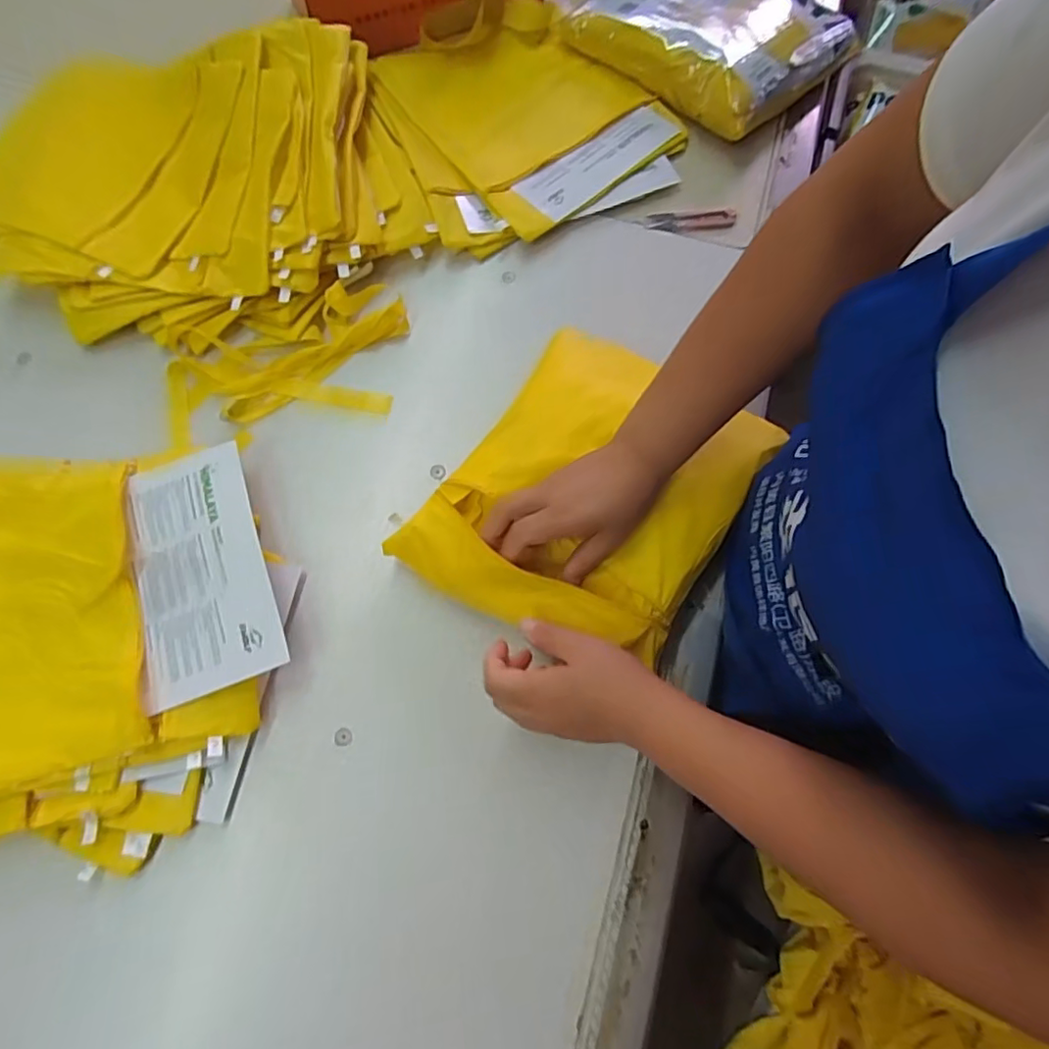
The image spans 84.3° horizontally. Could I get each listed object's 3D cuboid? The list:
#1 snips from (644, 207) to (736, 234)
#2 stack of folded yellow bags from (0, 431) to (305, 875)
[{"bbox_3d":[0.188,-0.344,0.654,0.102,0.005,0.025,-6,72,-4],"label":"snips"},{"bbox_3d":[-0.429,0.097,0.490,0.457,0.044,0.355,-5,72,0],"label":"stack of folded yellow bags"}]

